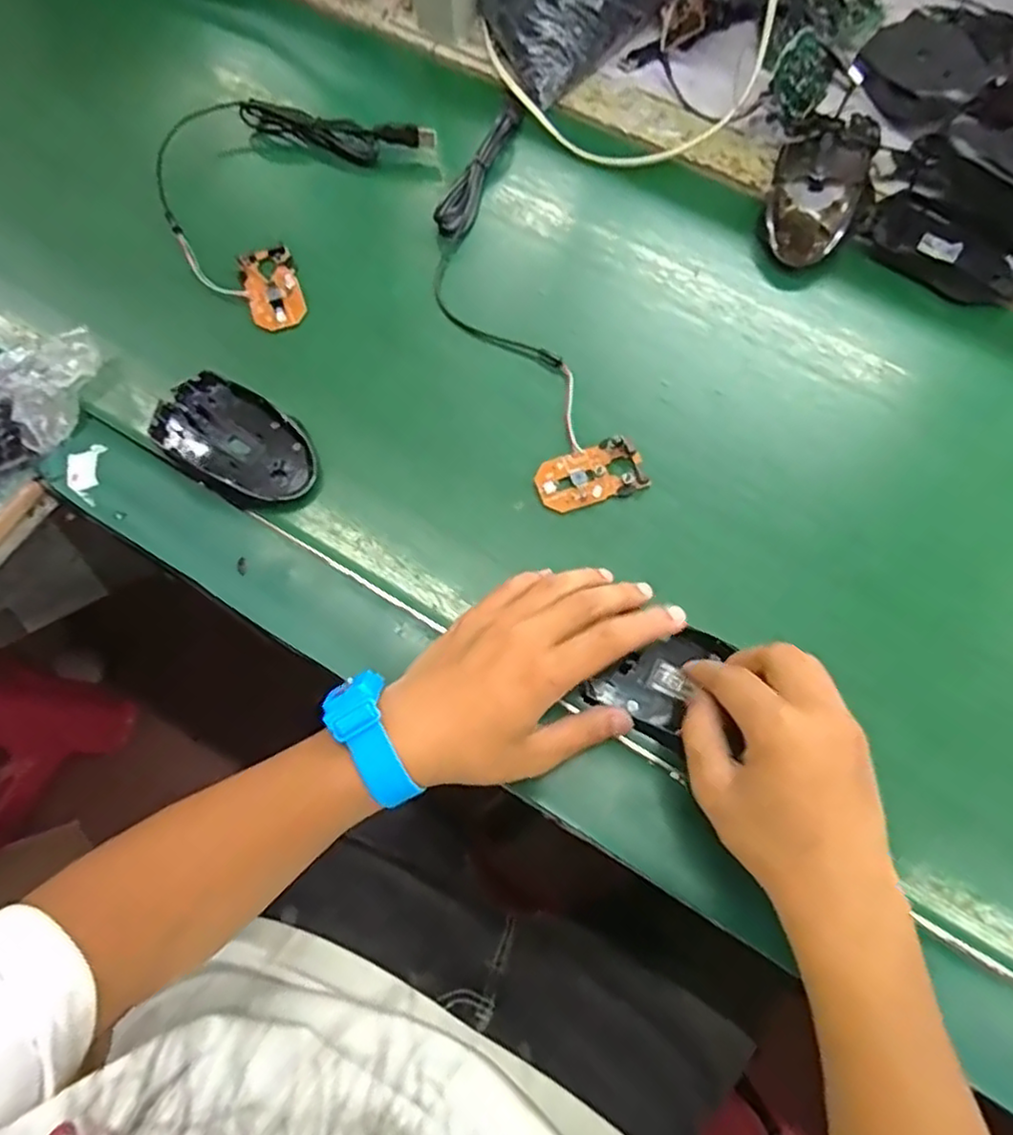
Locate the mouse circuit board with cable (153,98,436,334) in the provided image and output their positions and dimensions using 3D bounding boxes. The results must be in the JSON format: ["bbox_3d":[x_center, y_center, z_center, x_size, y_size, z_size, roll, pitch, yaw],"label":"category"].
[{"bbox_3d":[-0.176,-0.278,0.490,0.170,0.018,0.186,30,73,9],"label":"mouse circuit board with cable"}]

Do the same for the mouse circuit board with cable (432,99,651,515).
[{"bbox_3d":[0.003,-0.189,0.466,0.092,0.014,0.327,-13,71,-5],"label":"mouse circuit board with cable"}]

